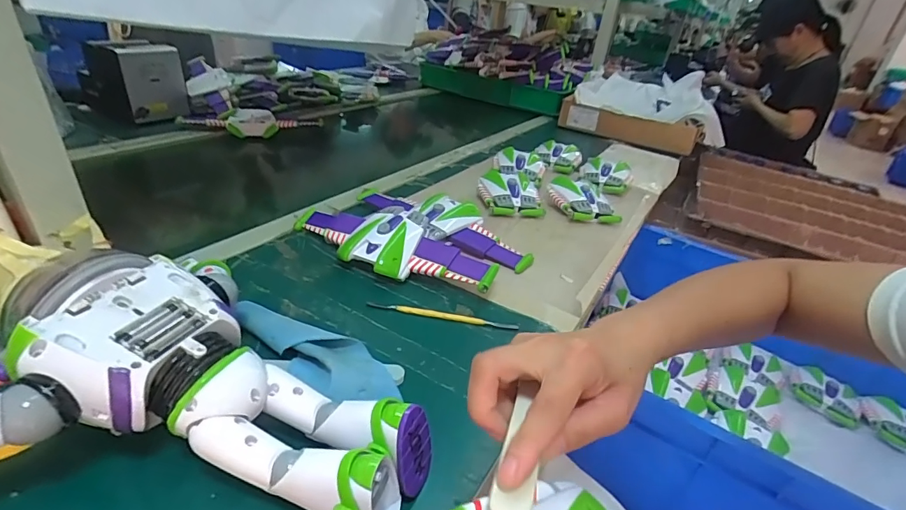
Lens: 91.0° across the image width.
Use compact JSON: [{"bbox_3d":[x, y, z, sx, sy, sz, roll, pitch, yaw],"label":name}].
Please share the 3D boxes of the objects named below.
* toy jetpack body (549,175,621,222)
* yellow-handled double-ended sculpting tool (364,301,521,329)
[{"bbox_3d":[0.224,-0.098,0.781,0.087,0.044,0.114,-3,33,-17],"label":"toy jetpack body"},{"bbox_3d":[-0.012,0.067,0.499,0.167,0.004,0.010,9,30,4],"label":"yellow-handled double-ended sculpting tool"}]

